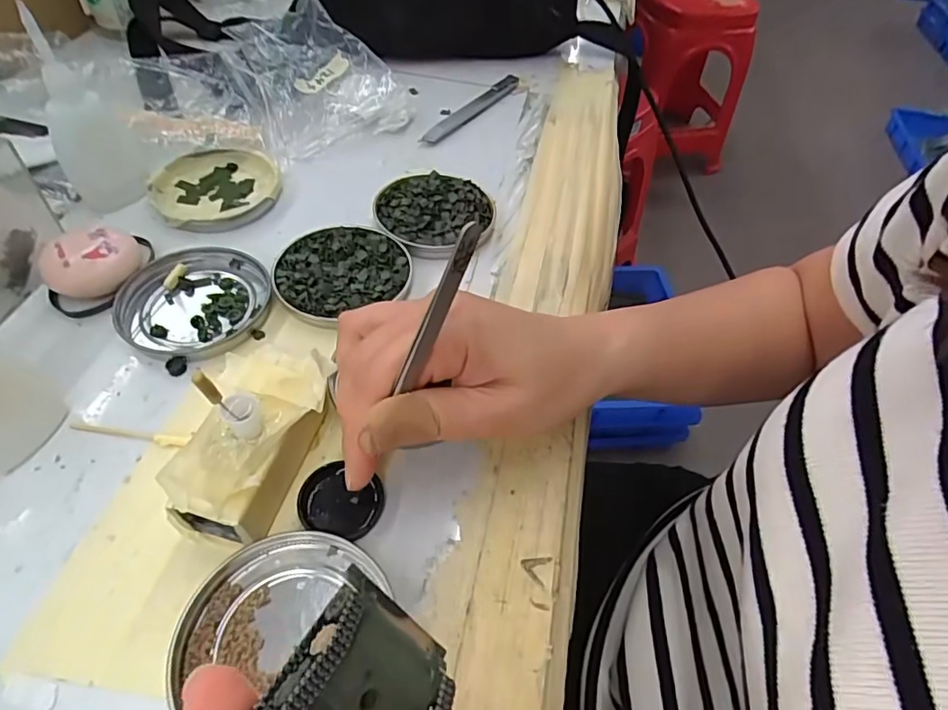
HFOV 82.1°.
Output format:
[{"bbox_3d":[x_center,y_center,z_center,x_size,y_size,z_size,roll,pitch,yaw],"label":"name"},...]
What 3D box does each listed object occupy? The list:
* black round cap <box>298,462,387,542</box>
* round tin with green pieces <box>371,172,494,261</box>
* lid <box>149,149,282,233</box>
[{"bbox_3d":[-0.058,0.063,0.240,0.035,0.007,0.029,6,52,0],"label":"black round cap"},{"bbox_3d":[-0.028,-0.096,0.362,0.071,0.013,0.076,2,52,-3],"label":"round tin with green pieces"},{"bbox_3d":[-0.172,-0.111,0.365,0.079,0.012,0.074,2,52,-3],"label":"lid"}]

